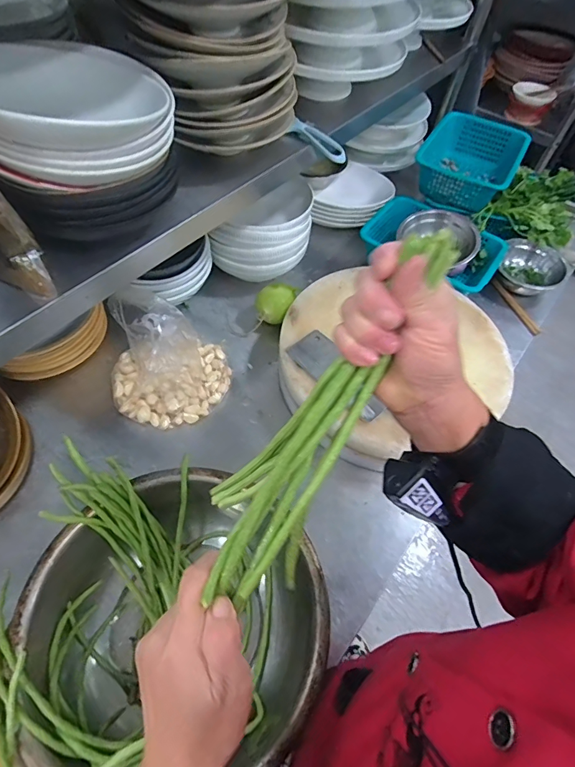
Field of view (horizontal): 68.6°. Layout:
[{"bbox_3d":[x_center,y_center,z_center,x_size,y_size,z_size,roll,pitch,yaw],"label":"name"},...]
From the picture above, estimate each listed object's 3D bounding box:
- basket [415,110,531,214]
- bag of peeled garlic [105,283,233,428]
[{"bbox_3d":[0.442,-0.538,1.037,0.221,0.100,0.260,26,58,12],"label":"basket"},{"bbox_3d":[-0.201,-0.049,0.714,0.206,0.180,0.175,-12,59,-12],"label":"bag of peeled garlic"}]

